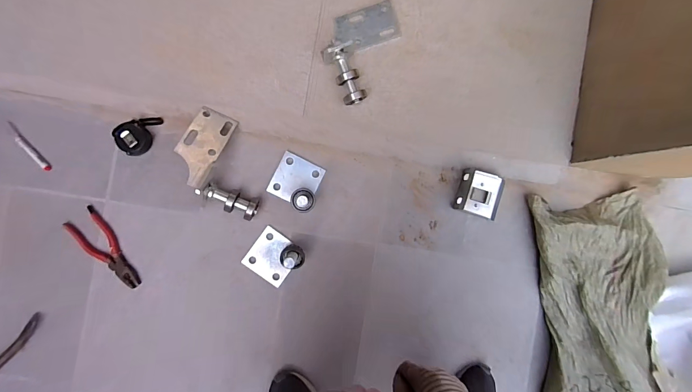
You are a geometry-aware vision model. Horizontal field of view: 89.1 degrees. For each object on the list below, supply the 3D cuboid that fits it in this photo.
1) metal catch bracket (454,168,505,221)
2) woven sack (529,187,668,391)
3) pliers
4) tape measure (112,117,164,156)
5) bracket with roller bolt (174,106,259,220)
[{"bbox_3d":[0.309,-0.005,0.792,0.103,0.059,0.105,14,90,-6],"label":"metal catch bracket"},{"bbox_3d":[0.585,0.266,0.790,0.289,0.116,0.535,-4,91,-6],"label":"woven sack"},{"bbox_3d":[-0.507,0.116,0.746,0.065,0.013,0.190,-39,94,-4],"label":"pliers"},{"bbox_3d":[-0.442,-0.133,0.736,0.070,0.032,0.096,22,89,-6],"label":"tape measure"},{"bbox_3d":[-0.264,-0.062,0.719,0.115,0.091,0.248,-15,92,-5],"label":"bracket with roller bolt"}]

